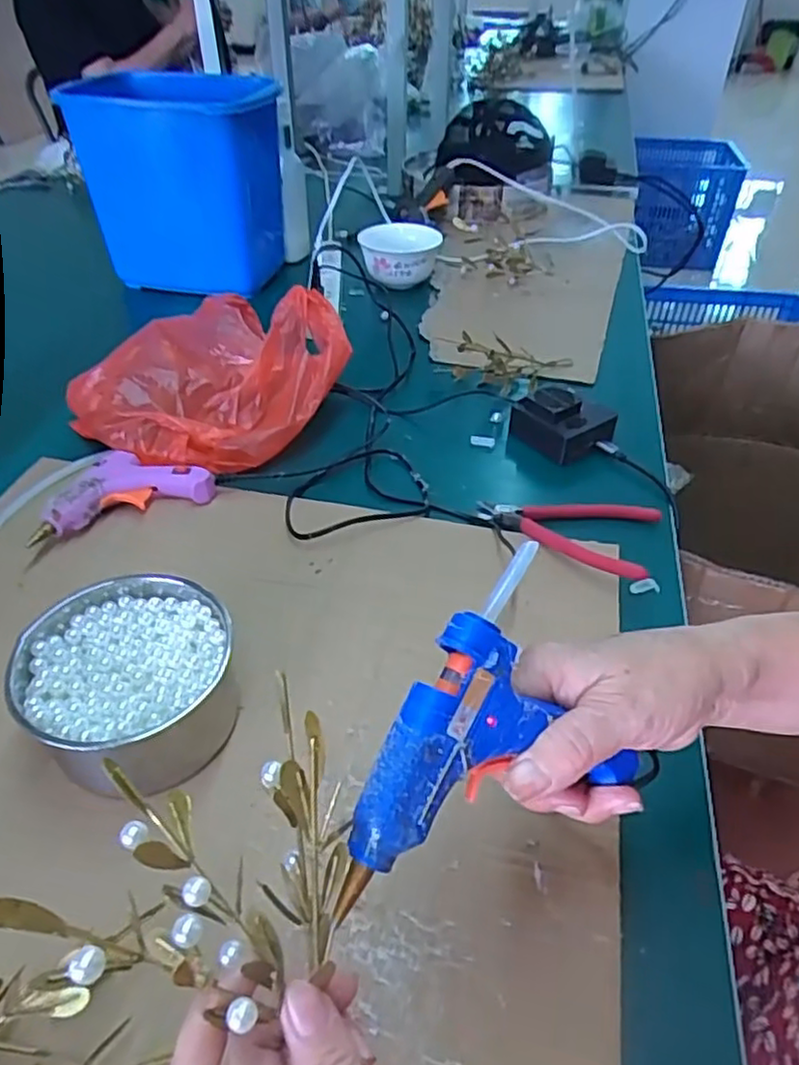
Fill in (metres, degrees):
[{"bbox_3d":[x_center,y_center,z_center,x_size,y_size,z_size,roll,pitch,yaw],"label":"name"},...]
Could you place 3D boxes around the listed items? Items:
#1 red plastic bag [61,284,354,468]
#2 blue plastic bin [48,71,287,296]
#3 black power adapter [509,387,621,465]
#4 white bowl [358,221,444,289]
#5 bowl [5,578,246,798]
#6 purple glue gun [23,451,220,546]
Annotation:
[{"bbox_3d":[-0.184,-0.160,0.657,0.236,0.090,0.224,-30,51,-29],"label":"red plastic bag"},{"bbox_3d":[-0.294,-0.474,0.935,0.223,0.254,0.172,8,43,9],"label":"blue plastic bin"},{"bbox_3d":[0.158,-0.106,0.649,0.071,0.053,0.077,-25,48,-25],"label":"black power adapter"},{"bbox_3d":[0.001,-0.399,0.961,0.112,0.057,0.127,5,43,5],"label":"white bowl"},{"bbox_3d":[-0.160,0.086,0.405,0.117,0.058,0.121,0,43,0],"label":"bowl"},{"bbox_3d":[-0.238,-0.042,0.570,0.141,0.028,0.089,-19,46,-20],"label":"purple glue gun"}]

